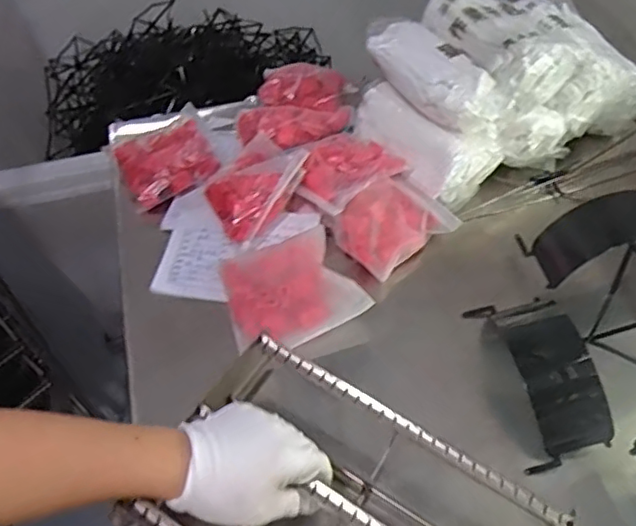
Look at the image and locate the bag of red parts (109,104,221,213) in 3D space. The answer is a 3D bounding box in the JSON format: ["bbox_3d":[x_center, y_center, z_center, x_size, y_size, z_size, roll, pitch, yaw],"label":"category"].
[{"bbox_3d":[-0.201,-0.144,0.795,0.124,0.039,0.143,-23,55,-16],"label":"bag of red parts"}]

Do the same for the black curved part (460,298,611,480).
[{"bbox_3d":[0.225,0.101,0.597,0.085,0.064,0.177,-7,52,-4],"label":"black curved part"}]

